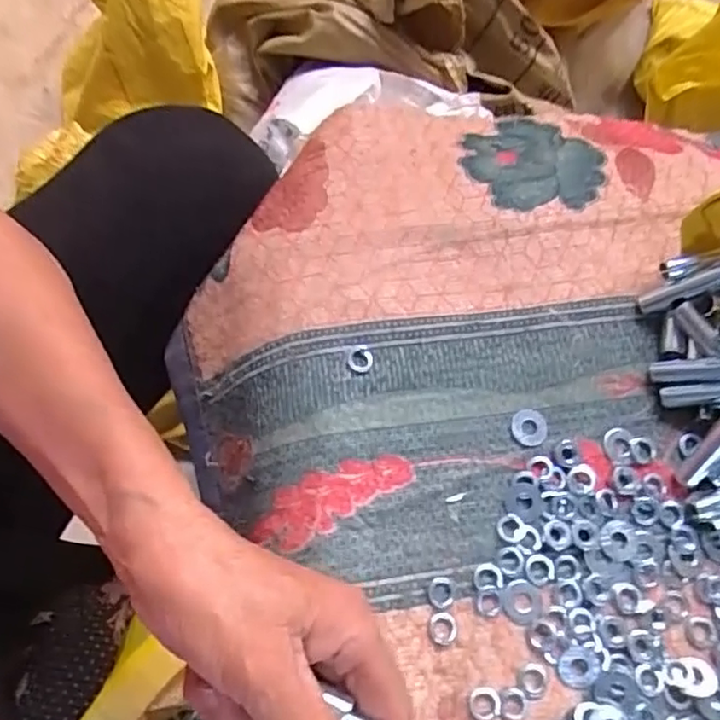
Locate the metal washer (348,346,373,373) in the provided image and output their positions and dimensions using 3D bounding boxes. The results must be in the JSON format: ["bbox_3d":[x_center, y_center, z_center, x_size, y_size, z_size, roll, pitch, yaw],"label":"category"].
[{"bbox_3d":[0.000,0.000,0.321,0.013,0.004,0.012,0,69,-1],"label":"metal washer"}]

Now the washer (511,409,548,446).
[{"bbox_3d":[0.086,0.034,0.323,0.017,0.004,0.019,38,73,13],"label":"washer"}]

